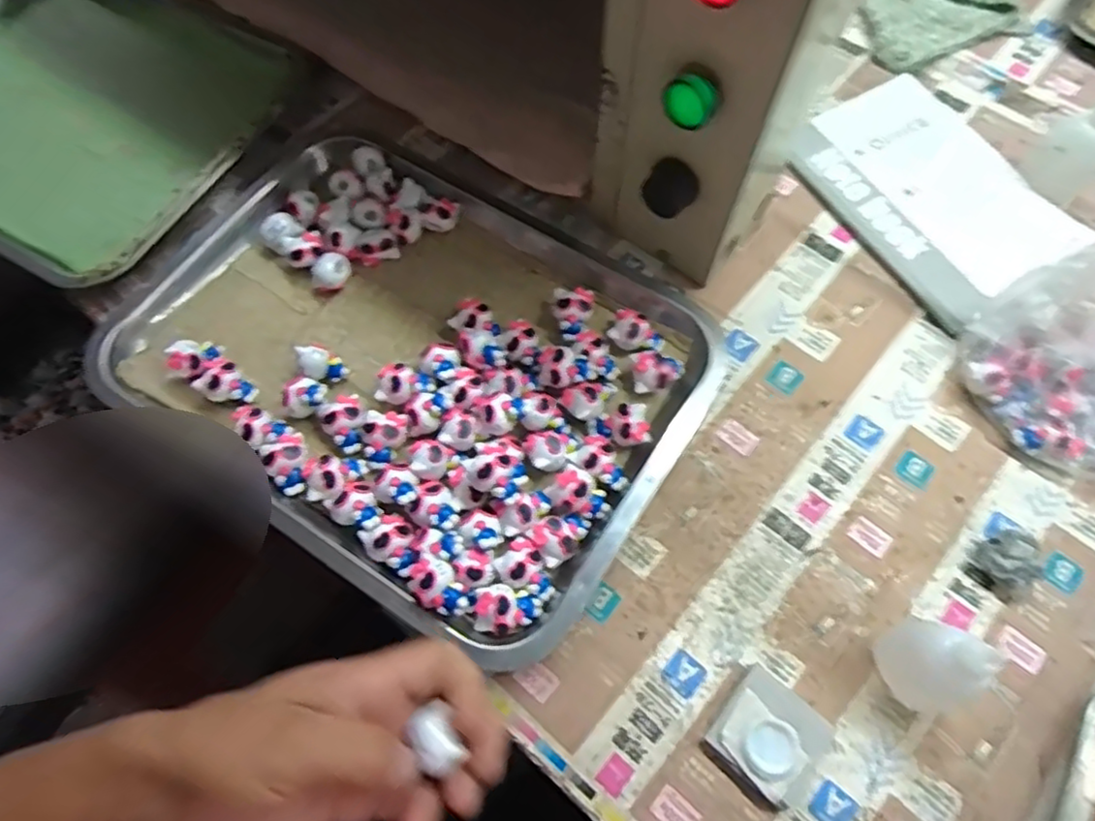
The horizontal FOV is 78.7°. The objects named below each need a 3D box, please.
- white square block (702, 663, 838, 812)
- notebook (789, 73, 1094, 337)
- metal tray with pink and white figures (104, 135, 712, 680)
[{"bbox_3d":[0.116,0.172,0.349,0.053,0.016,0.051,39,71,16],"label":"white square block"},{"bbox_3d":[0.286,-0.166,0.490,0.143,0.023,0.196,-30,67,-12],"label":"notebook"},{"bbox_3d":[-0.085,-0.046,0.433,0.359,0.034,0.273,32,70,13],"label":"metal tray with pink and white figures"}]

